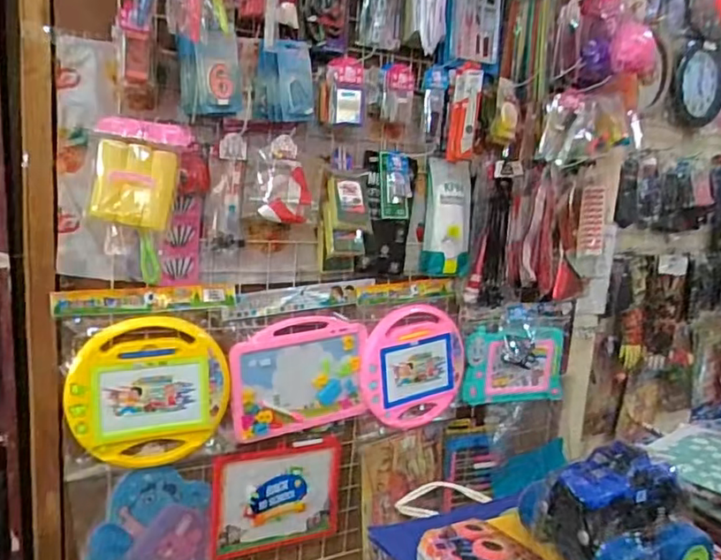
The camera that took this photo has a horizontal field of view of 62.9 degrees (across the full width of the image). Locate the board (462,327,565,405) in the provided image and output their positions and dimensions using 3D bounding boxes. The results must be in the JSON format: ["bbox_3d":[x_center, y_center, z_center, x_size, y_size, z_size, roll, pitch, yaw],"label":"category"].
[{"bbox_3d":[0.398,0.213,1.500,0.306,0.207,0.035,1,15,-19],"label":"board"}]

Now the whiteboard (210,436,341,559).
[{"bbox_3d":[-0.178,0.470,1.267,0.281,0.243,0.019,-1,11,-27],"label":"whiteboard"}]

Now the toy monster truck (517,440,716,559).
[{"bbox_3d":[0.172,0.159,0.399,0.092,0.081,0.087,0,11,-24],"label":"toy monster truck"}]

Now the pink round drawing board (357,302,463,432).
[{"bbox_3d":[0.125,0.201,1.354,0.275,0.270,0.029,-1,11,-27],"label":"pink round drawing board"}]

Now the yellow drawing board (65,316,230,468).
[{"bbox_3d":[-0.388,0.212,1.093,0.274,0.273,0.023,0,11,-23],"label":"yellow drawing board"}]

